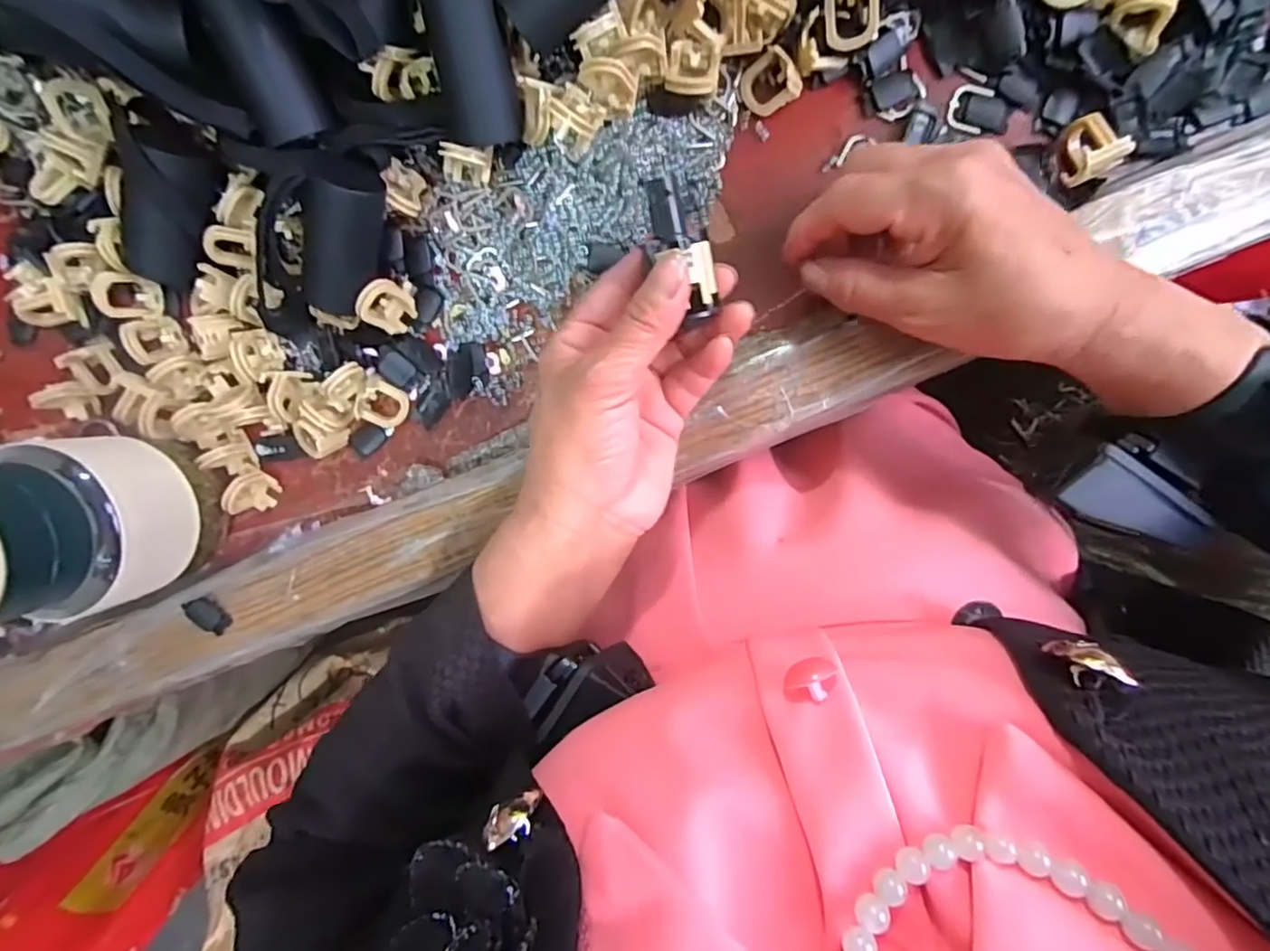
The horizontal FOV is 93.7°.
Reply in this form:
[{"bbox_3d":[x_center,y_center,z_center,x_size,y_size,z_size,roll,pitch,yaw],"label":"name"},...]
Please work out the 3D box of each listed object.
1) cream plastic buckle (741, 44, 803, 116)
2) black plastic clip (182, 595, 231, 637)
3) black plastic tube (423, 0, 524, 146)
[{"bbox_3d":[0.062,-0.177,0.266,0.025,0.014,0.020,-27,96,8],"label":"cream plastic buckle"},{"bbox_3d":[-0.221,0.071,0.307,0.023,0.005,0.014,38,100,-2],"label":"black plastic clip"},{"bbox_3d":[-0.067,-0.176,0.248,0.031,0.027,0.062,-2,136,4],"label":"black plastic tube"}]

